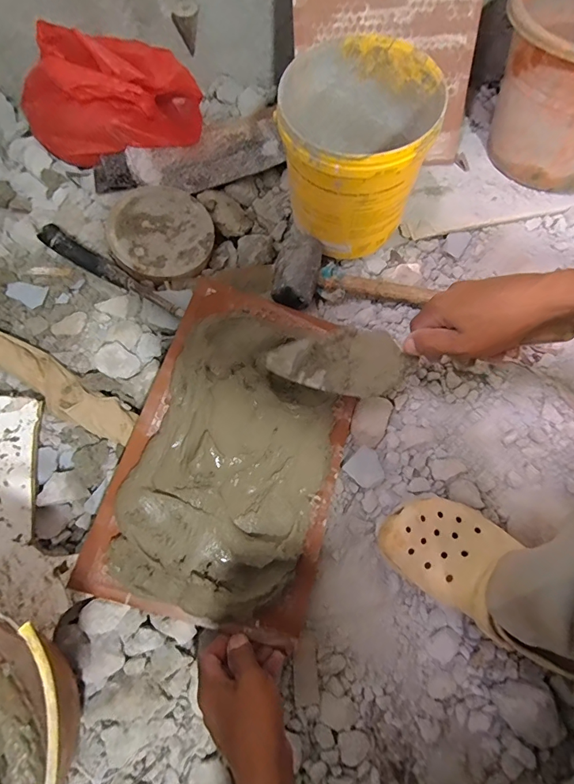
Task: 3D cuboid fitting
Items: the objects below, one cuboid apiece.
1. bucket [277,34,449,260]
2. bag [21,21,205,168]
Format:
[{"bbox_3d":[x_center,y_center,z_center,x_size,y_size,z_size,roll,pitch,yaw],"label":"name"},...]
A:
[{"bbox_3d":[0.083,-0.302,0.555,0.175,0.198,0.191,0,71,0],"label":"bucket"},{"bbox_3d":[-0.277,-0.449,0.621,0.278,0.154,0.087,-10,71,-4],"label":"bag"}]

